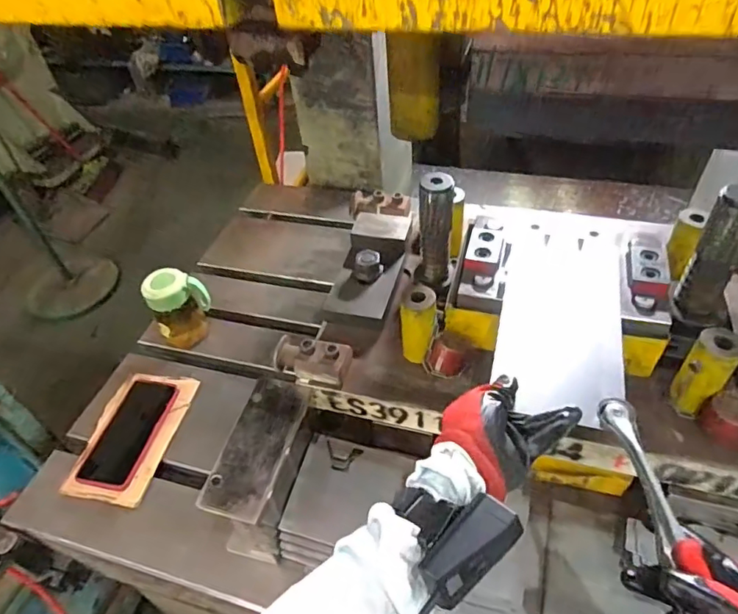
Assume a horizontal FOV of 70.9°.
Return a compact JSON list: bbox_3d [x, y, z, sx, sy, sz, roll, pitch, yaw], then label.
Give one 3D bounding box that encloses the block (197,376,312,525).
[{"bbox_3d":[-0.120,0.144,0.561,0.069,0.022,0.161,8,47,13],"label":"block"}]

